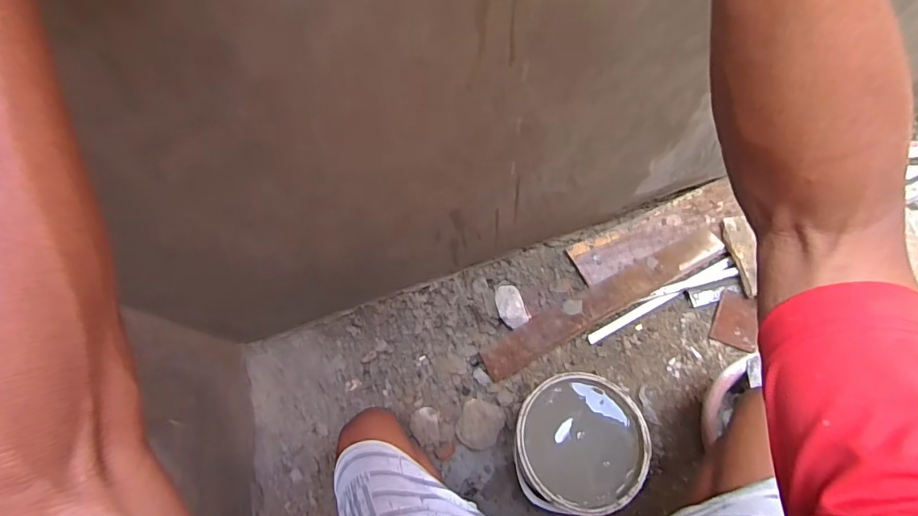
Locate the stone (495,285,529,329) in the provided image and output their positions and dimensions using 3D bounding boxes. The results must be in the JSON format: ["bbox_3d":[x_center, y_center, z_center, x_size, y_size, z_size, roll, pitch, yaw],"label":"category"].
[{"bbox_3d":[0.098,0.092,0.891,0.053,0.052,0.084,-18,71,-5],"label":"stone"}]

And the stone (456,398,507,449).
[{"bbox_3d":[0.037,0.293,0.828,0.075,0.052,0.080,18,72,8],"label":"stone"}]

